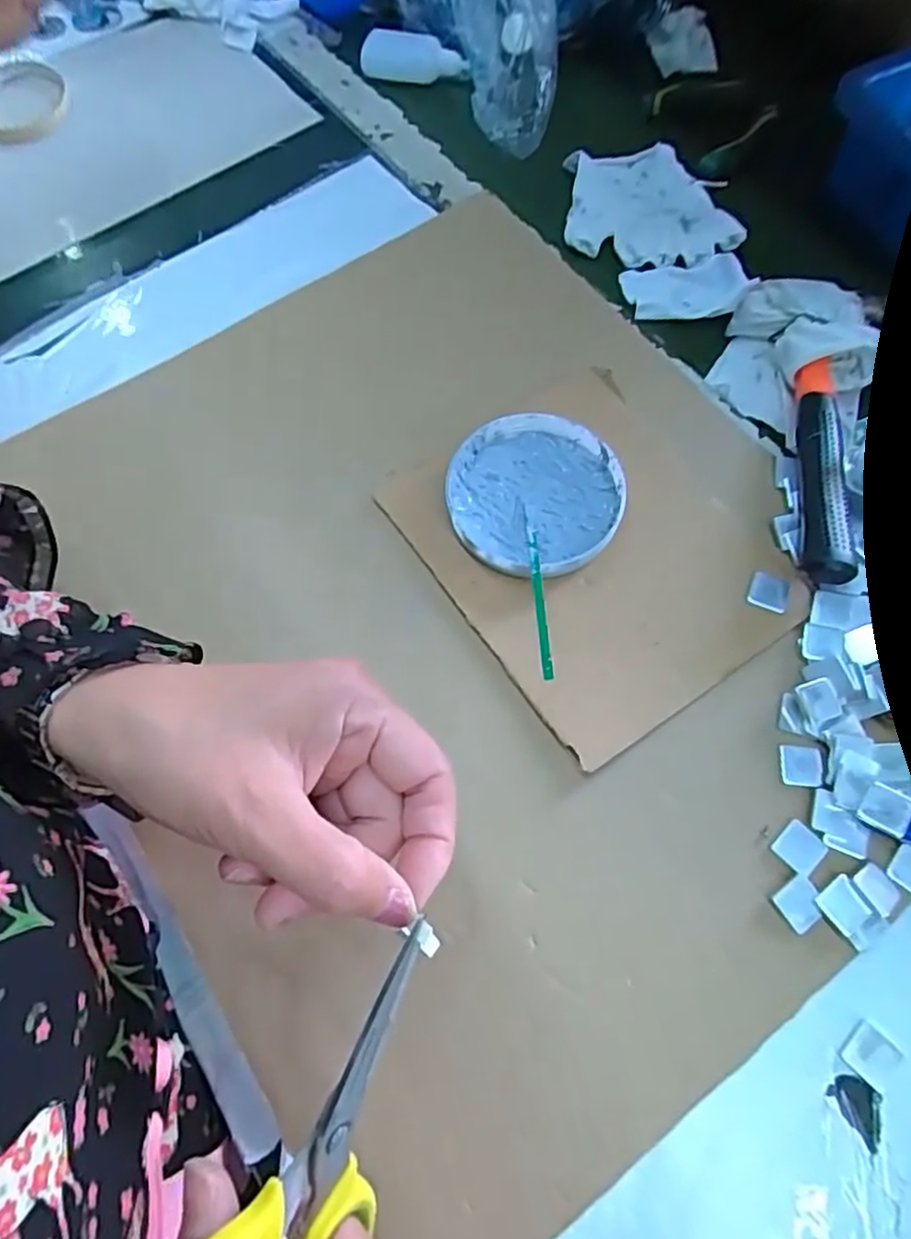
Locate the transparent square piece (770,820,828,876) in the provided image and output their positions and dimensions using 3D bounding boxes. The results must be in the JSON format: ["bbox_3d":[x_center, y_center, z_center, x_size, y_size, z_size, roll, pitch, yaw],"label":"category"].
[{"bbox_3d":[0.165,0.110,0.324,0.020,0.004,0.021,-42,72,-15],"label":"transparent square piece"}]

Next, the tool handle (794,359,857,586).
[{"bbox_3d":[0.211,-0.089,0.388,0.027,0.030,0.156,12,68,6],"label":"tool handle"}]

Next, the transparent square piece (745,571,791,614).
[{"bbox_3d":[0.173,-0.016,0.373,0.020,0.004,0.022,22,69,10],"label":"transparent square piece"}]

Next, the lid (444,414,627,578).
[{"bbox_3d":[0.046,-0.071,0.393,0.098,0.019,0.098,0,67,1],"label":"lid"}]

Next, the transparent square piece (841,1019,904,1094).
[{"bbox_3d":[0.183,0.191,0.296,0.021,0.004,0.022,-42,72,-15],"label":"transparent square piece"}]

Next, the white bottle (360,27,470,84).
[{"bbox_3d":[-0.033,-0.461,0.556,0.087,0.023,0.029,24,70,11],"label":"white bottle"}]

